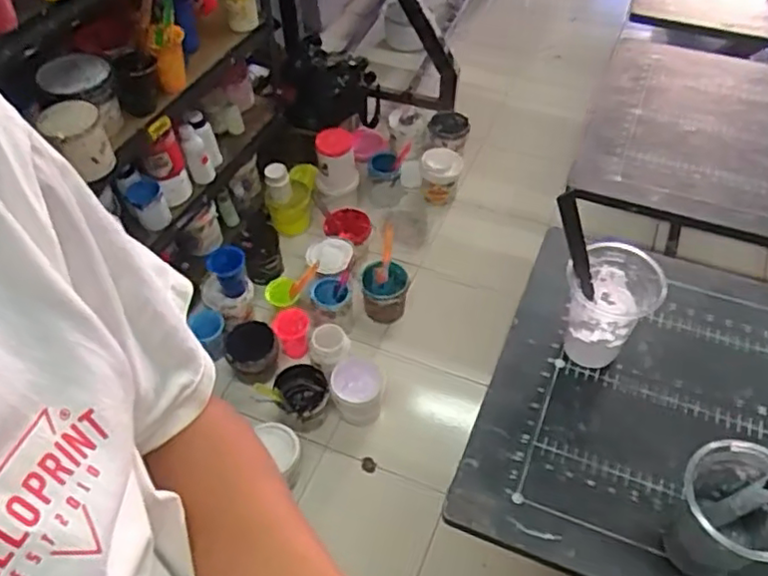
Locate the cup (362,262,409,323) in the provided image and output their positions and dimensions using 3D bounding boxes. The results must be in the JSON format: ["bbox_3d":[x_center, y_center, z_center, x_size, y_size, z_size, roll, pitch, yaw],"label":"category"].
[{"bbox_3d":[0.006,0.016,1.719,0.117,0.106,0.119,-1,51,1],"label":"cup"}]

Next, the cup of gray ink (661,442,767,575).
[{"bbox_3d":[0.273,0.188,0.526,0.082,0.115,0.087,-16,52,-9],"label":"cup of gray ink"}]

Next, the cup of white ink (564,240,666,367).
[{"bbox_3d":[0.224,0.023,0.666,0.087,0.116,0.079,20,55,19],"label":"cup of white ink"}]

